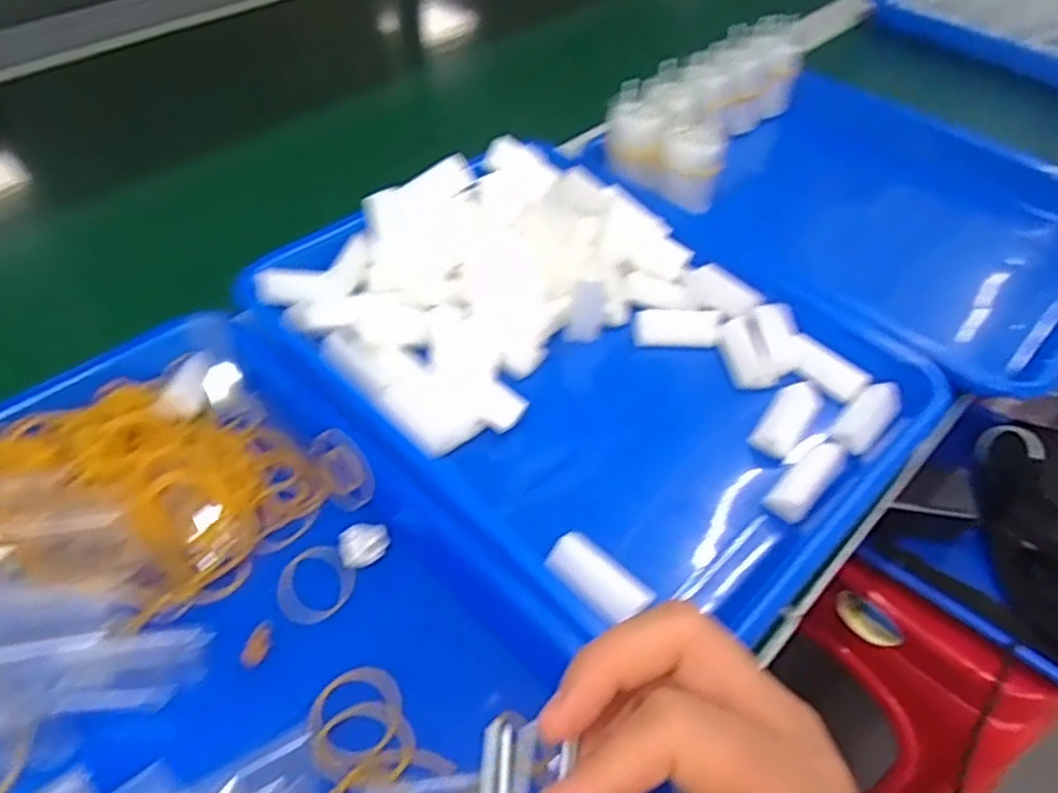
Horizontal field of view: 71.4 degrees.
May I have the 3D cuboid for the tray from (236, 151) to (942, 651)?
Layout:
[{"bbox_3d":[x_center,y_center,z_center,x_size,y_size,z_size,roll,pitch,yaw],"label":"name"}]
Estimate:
[{"bbox_3d":[0.032,-0.030,0.403,0.252,0.047,0.321,-34,60,-31],"label":"tray"}]

